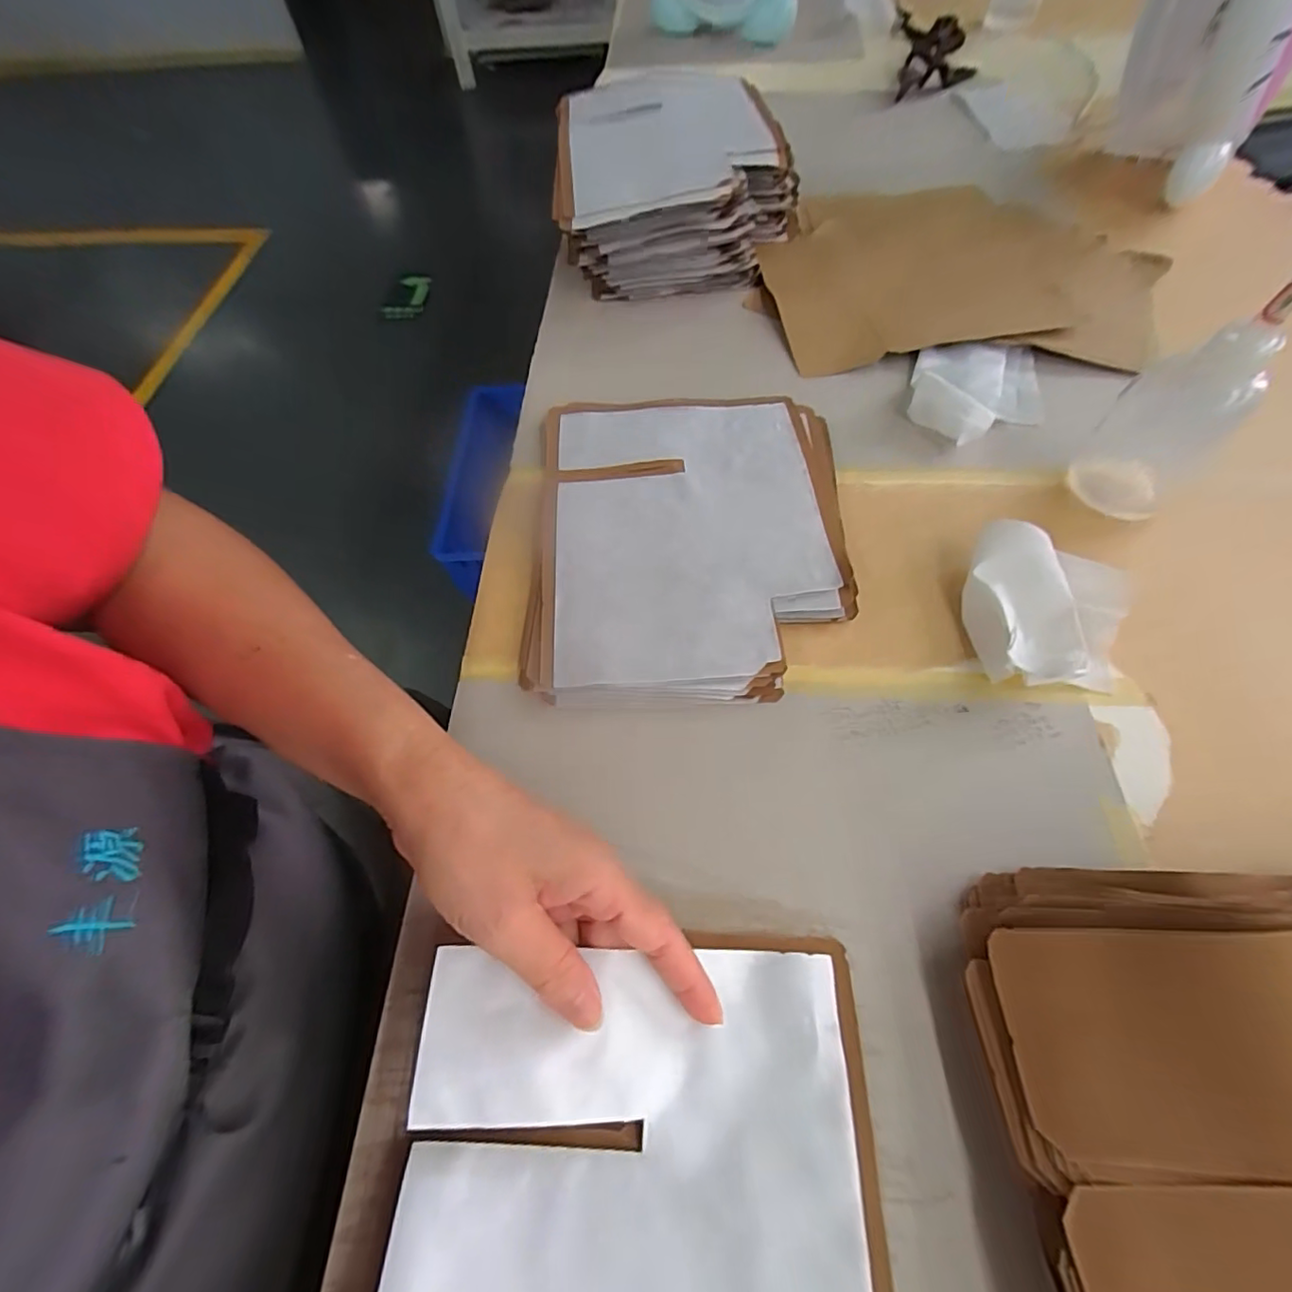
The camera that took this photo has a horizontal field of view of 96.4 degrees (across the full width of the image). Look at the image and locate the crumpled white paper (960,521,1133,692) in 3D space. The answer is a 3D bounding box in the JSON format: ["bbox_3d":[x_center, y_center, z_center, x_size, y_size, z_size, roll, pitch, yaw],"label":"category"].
[{"bbox_3d":[0.237,-0.018,0.343,0.085,0.035,0.101,17,63,11],"label":"crumpled white paper"}]

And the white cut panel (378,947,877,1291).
[{"bbox_3d":[-0.003,0.229,0.194,0.171,0.052,0.220,-1,61,2],"label":"white cut panel"}]

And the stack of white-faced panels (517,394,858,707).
[{"bbox_3d":[0.028,-0.081,0.395,0.204,0.014,0.256,-2,61,1],"label":"stack of white-faced panels"}]

